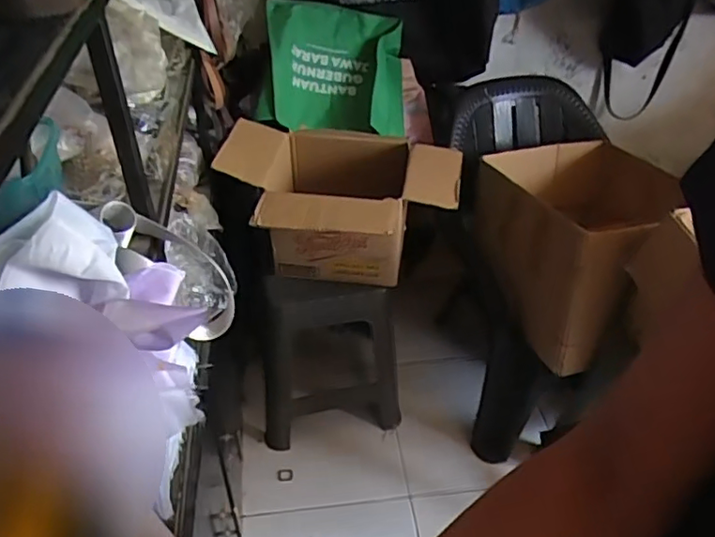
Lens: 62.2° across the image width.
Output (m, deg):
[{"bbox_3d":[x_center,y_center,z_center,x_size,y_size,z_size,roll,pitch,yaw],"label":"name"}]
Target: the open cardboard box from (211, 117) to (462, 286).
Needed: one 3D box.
[{"bbox_3d":[-0.025,-0.133,1.283,0.469,0.255,0.383,3,41,1],"label":"open cardboard box"}]

